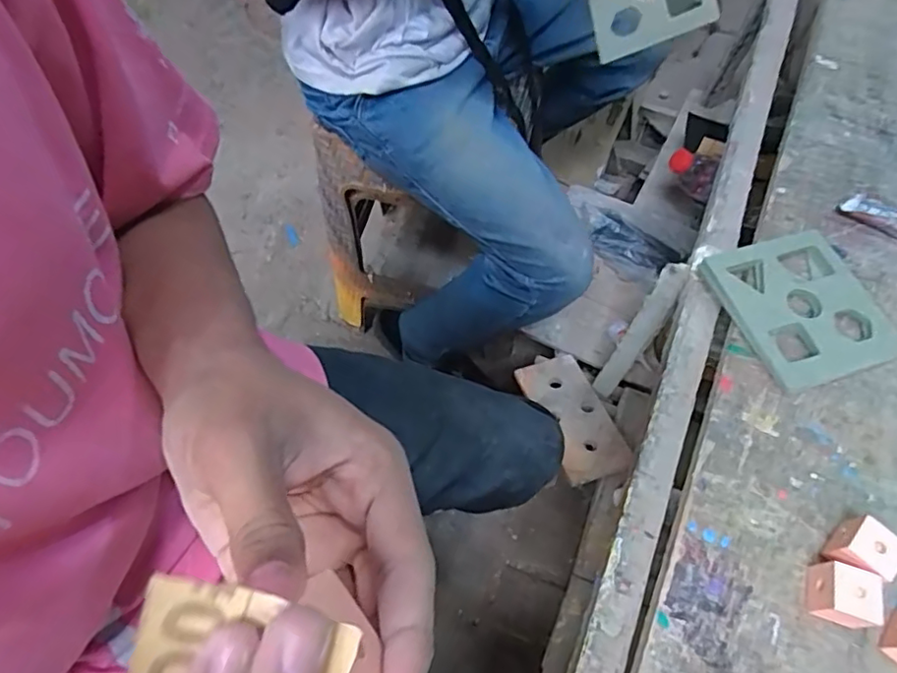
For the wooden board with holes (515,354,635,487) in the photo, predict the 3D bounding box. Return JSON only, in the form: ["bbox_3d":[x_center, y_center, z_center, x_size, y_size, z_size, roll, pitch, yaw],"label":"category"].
[{"bbox_3d":[0.167,0.104,0.800,0.092,0.014,0.192,-16,48,-9],"label":"wooden board with holes"}]

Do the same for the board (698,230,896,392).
[{"bbox_3d":[0.307,-0.026,0.515,0.124,0.016,0.135,-19,65,-10],"label":"board"}]

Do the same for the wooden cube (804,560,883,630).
[{"bbox_3d":[0.262,0.171,0.391,0.033,0.032,0.032,17,64,8],"label":"wooden cube"}]

